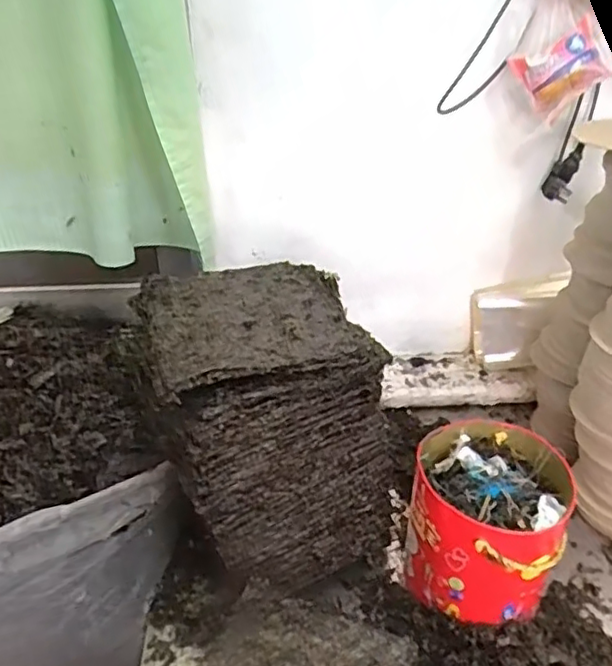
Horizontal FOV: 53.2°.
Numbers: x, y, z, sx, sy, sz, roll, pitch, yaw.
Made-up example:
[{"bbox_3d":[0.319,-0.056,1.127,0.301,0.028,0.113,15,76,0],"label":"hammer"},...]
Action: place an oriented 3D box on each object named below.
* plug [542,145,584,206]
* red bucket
[{"bbox_3d":[0.385,-0.238,0.908,0.036,0.085,0.021,9,28,-25],"label":"plug"},{"bbox_3d":[0.207,0.227,0.720,0.171,0.176,0.180,0,33,0],"label":"red bucket"}]

